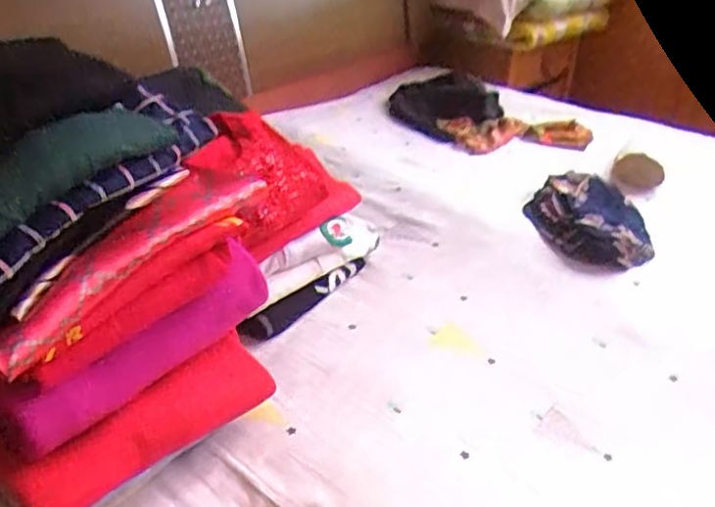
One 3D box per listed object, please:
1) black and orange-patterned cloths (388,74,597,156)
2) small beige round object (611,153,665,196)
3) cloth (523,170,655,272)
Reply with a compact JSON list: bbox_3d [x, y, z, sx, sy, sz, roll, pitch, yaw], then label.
[{"bbox_3d":[0.287,-0.328,1.404,0.435,0.070,0.281,29,42,35],"label":"black and orange-patterned cloths"},{"bbox_3d":[0.517,-0.148,1.140,0.085,0.061,0.083,1,33,0],"label":"small beige round object"},{"bbox_3d":[0.378,-0.068,1.011,0.182,0.061,0.294,6,34,8],"label":"cloth"}]

